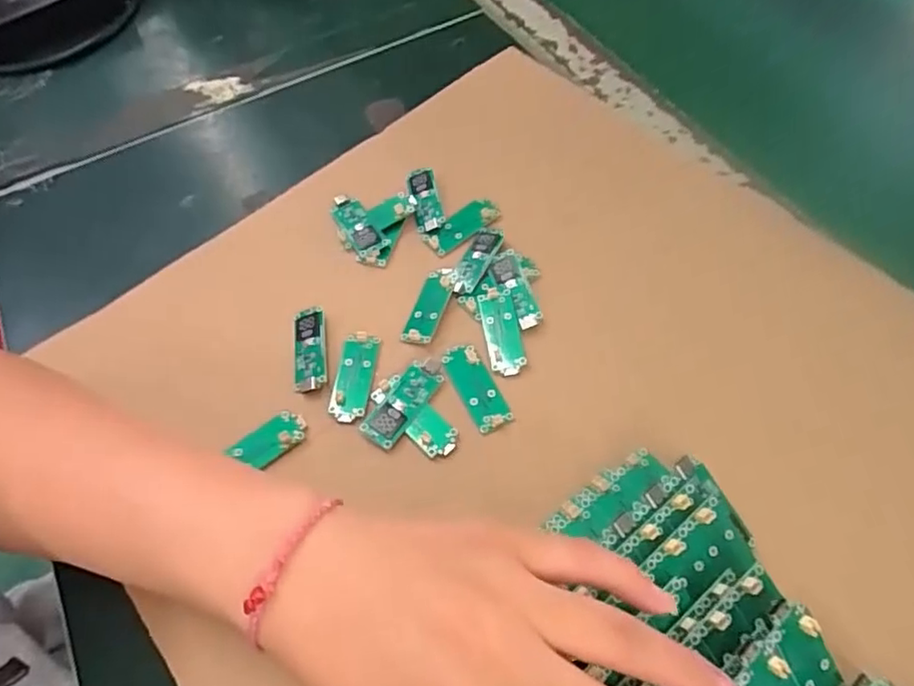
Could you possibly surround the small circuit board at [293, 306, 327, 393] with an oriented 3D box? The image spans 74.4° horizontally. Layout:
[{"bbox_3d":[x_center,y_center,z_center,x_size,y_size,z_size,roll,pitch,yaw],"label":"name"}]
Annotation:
[{"bbox_3d":[-0.079,0.003,0.325,0.017,0.007,0.050,-8,60,-2],"label":"small circuit board"}]

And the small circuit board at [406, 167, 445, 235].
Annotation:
[{"bbox_3d":[-0.020,-0.089,0.370,0.017,0.009,0.045,-15,66,5],"label":"small circuit board"}]

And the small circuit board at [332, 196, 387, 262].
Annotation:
[{"bbox_3d":[-0.060,-0.070,0.365,0.018,0.007,0.050,-27,63,-12],"label":"small circuit board"}]

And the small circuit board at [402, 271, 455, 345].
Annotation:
[{"bbox_3d":[-0.015,-0.022,0.336,0.018,0.005,0.050,15,62,11],"label":"small circuit board"}]

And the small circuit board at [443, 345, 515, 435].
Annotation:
[{"bbox_3d":[0.011,0.022,0.311,0.018,0.004,0.049,-24,62,-11],"label":"small circuit board"}]

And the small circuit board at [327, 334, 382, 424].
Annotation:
[{"bbox_3d":[-0.054,0.017,0.316,0.019,0.004,0.050,4,61,5],"label":"small circuit board"}]

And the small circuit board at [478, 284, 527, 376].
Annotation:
[{"bbox_3d":[0.024,-0.008,0.327,0.019,0.005,0.053,-9,60,-2],"label":"small circuit board"}]

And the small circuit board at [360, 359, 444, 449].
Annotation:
[{"bbox_3d":[-0.027,0.029,0.307,0.019,0.004,0.051,29,66,18],"label":"small circuit board"}]

